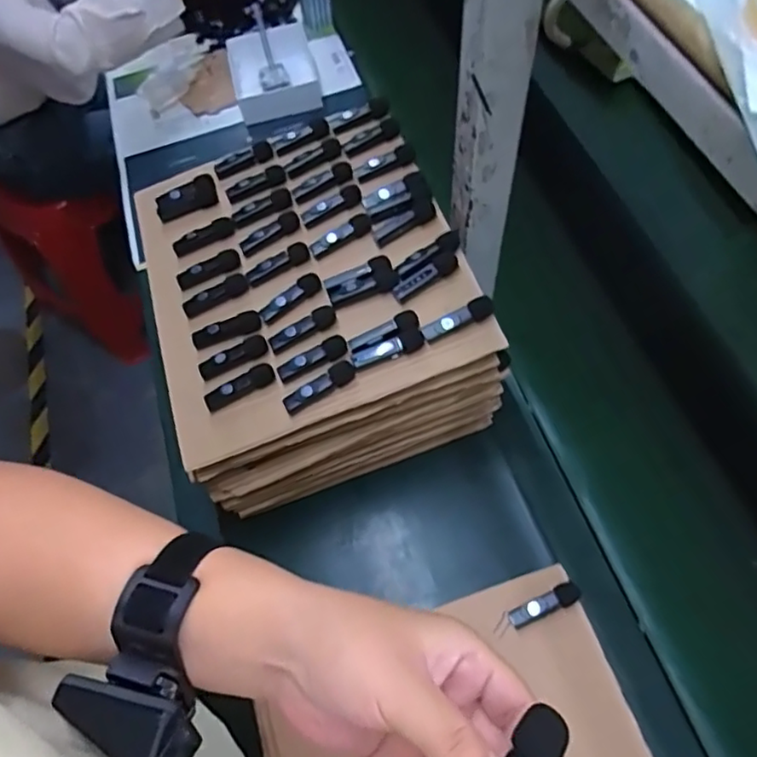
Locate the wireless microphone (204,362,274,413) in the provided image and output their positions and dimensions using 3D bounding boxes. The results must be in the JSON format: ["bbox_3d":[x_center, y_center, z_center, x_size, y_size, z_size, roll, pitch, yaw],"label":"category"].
[{"bbox_3d":[-0.123,0.007,0.545,0.064,0.020,0.017,-21,62,-8],"label":"wireless microphone"}]

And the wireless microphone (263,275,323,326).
[{"bbox_3d":[-0.081,-0.074,0.570,0.063,0.018,0.015,-34,64,-14],"label":"wireless microphone"}]

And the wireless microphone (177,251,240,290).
[{"bbox_3d":[-0.168,-0.108,0.607,0.064,0.015,0.020,-23,62,-9],"label":"wireless microphone"}]

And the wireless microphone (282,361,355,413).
[{"bbox_3d":[-0.051,0.007,0.525,0.065,0.014,0.017,-27,63,-11],"label":"wireless microphone"}]

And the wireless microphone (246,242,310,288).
[{"bbox_3d":[-0.098,-0.111,0.594,0.063,0.021,0.016,-25,62,-10],"label":"wireless microphone"}]

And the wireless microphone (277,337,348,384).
[{"bbox_3d":[-0.058,-0.017,0.540,0.063,0.017,0.017,-24,62,-10],"label":"wireless microphone"}]

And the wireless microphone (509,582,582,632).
[{"bbox_3d":[0.148,0.201,0.543,0.065,0.016,0.018,-23,62,-9],"label":"wireless microphone"}]

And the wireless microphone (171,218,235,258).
[{"bbox_3d":[-0.180,-0.145,0.631,0.070,0.011,0.020,-21,61,9],"label":"wireless microphone"}]

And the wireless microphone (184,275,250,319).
[{"bbox_3d":[-0.157,-0.081,0.594,0.066,0.018,0.016,-23,62,-9],"label":"wireless microphone"}]

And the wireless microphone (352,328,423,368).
[{"bbox_3d":[0.008,-0.027,0.531,0.064,0.016,0.015,-16,61,-5],"label":"wireless microphone"}]

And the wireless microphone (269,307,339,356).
[{"bbox_3d":[-0.068,-0.044,0.553,0.065,0.015,0.015,-29,63,-12],"label":"wireless microphone"}]

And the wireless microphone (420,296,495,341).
[{"bbox_3d":[0.069,-0.052,0.533,0.067,0.017,0.015,-21,62,-8],"label":"wireless microphone"}]

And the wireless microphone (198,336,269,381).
[{"bbox_3d":[-0.133,-0.019,0.558,0.065,0.016,0.021,-22,62,-9],"label":"wireless microphone"}]

